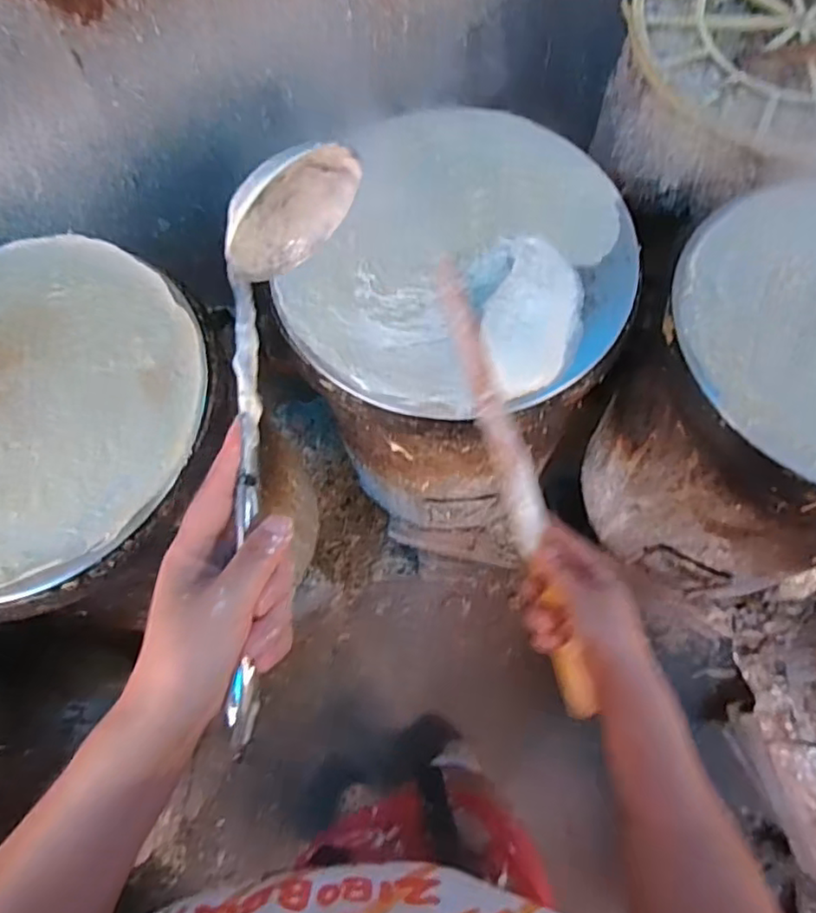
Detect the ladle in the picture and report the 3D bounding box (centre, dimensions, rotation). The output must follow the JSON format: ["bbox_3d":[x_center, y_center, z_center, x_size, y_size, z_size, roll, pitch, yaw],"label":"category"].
[{"bbox_3d":[-0.078,-0.010,0.346,0.061,0.063,0.324,6,84,3],"label":"ladle"}]

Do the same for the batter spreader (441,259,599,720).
[{"bbox_3d":[0.090,0.005,0.559,0.029,0.029,0.430,-13,71,-4],"label":"batter spreader"}]

